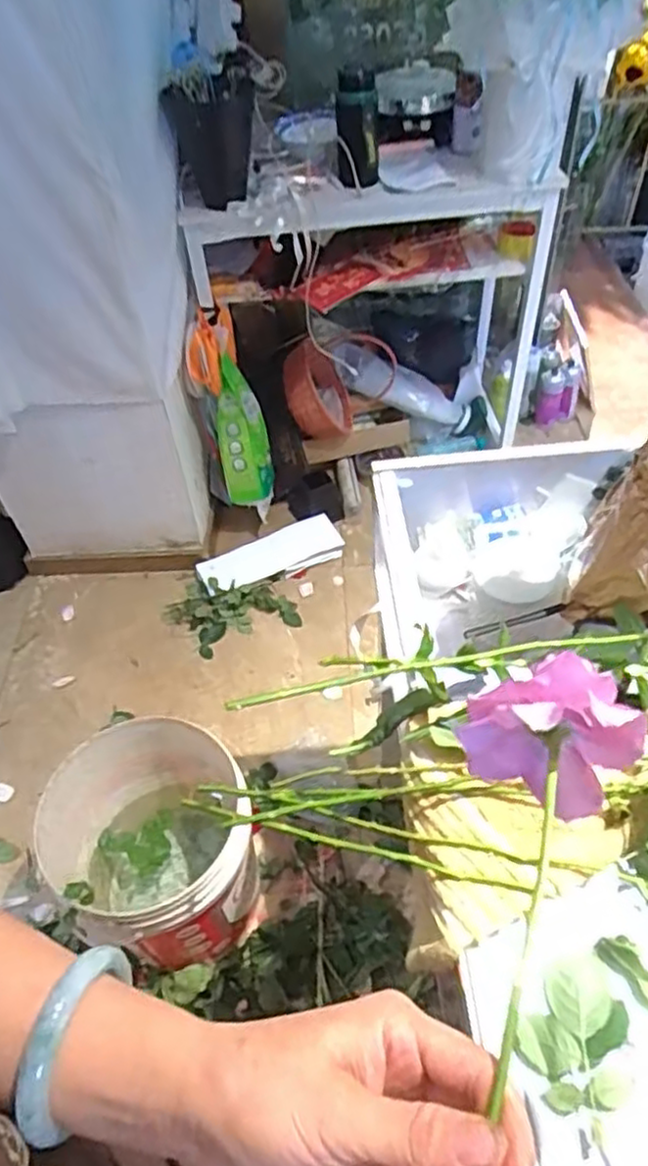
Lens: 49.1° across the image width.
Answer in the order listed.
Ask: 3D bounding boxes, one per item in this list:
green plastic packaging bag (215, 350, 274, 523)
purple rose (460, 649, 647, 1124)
[{"bbox_3d":[-0.199,-0.347,1.751,0.124,0.402,0.152,-10,16,-4],"label":"green plastic packaging bag"},{"bbox_3d":[0.077,0.140,0.285,0.070,0.069,0.229,12,65,15],"label":"purple rose"}]

